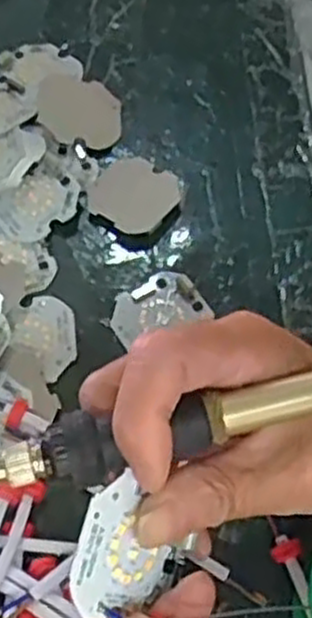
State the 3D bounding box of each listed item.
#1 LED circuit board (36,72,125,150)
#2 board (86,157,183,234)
[{"bbox_3d":[-0.044,-0.114,0.459,0.050,0.004,0.048,11,61,-4],"label":"LED circuit board"},{"bbox_3d":[-0.013,-0.063,0.432,0.045,0.004,0.043,34,69,15],"label":"board"}]

